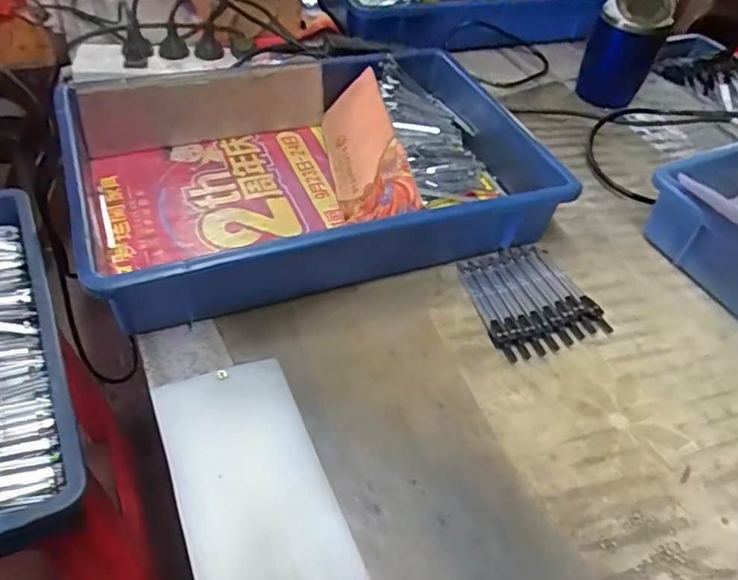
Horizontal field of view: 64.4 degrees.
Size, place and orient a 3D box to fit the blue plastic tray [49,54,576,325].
[{"bbox_3d":[-0.047,-0.118,0.556,0.421,0.087,0.268,-14,51,-20],"label":"blue plastic tray"}]

